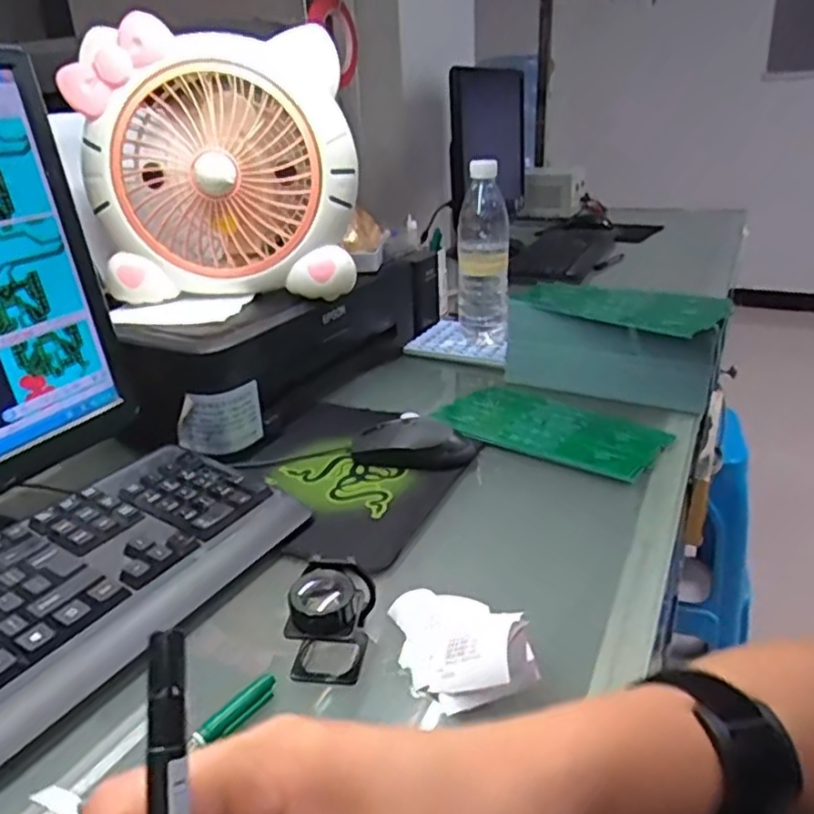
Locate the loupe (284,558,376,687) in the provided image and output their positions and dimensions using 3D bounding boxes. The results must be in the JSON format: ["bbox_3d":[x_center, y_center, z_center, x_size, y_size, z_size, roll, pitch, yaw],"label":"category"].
[{"bbox_3d":[-0.046,0.128,0.416,0.041,0.054,0.058,3,25,12],"label":"loupe"}]

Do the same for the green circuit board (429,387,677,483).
[{"bbox_3d":[0.139,0.019,0.682,0.217,0.007,0.121,19,32,39],"label":"green circuit board"}]

